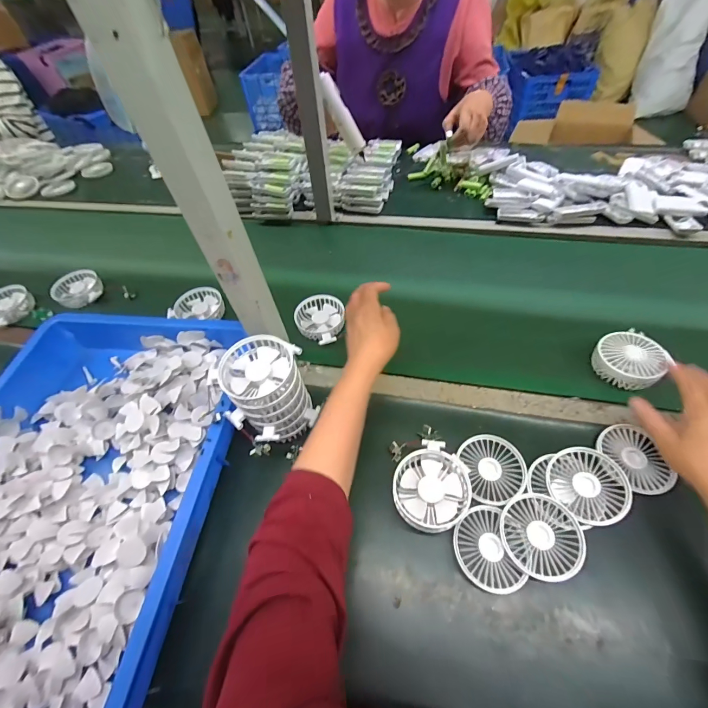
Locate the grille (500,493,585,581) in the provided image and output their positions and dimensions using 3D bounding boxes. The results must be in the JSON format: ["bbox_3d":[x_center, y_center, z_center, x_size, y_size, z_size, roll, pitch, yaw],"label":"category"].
[{"bbox_3d":[0.222,0.215,0.414,0.090,0.017,0.087,-3,53,4],"label":"grille"}]

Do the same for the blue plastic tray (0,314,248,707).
[{"bbox_3d":[-0.374,0.197,0.449,0.381,0.080,0.581,2,53,7],"label":"blue plastic tray"}]

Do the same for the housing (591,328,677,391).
[{"bbox_3d":[0.419,0.005,0.529,0.085,0.040,0.091,-3,53,4],"label":"housing"}]

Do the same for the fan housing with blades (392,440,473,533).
[{"bbox_3d":[0.101,0.168,0.441,0.105,0.041,0.091,-37,58,-20],"label":"fan housing with blades"}]

